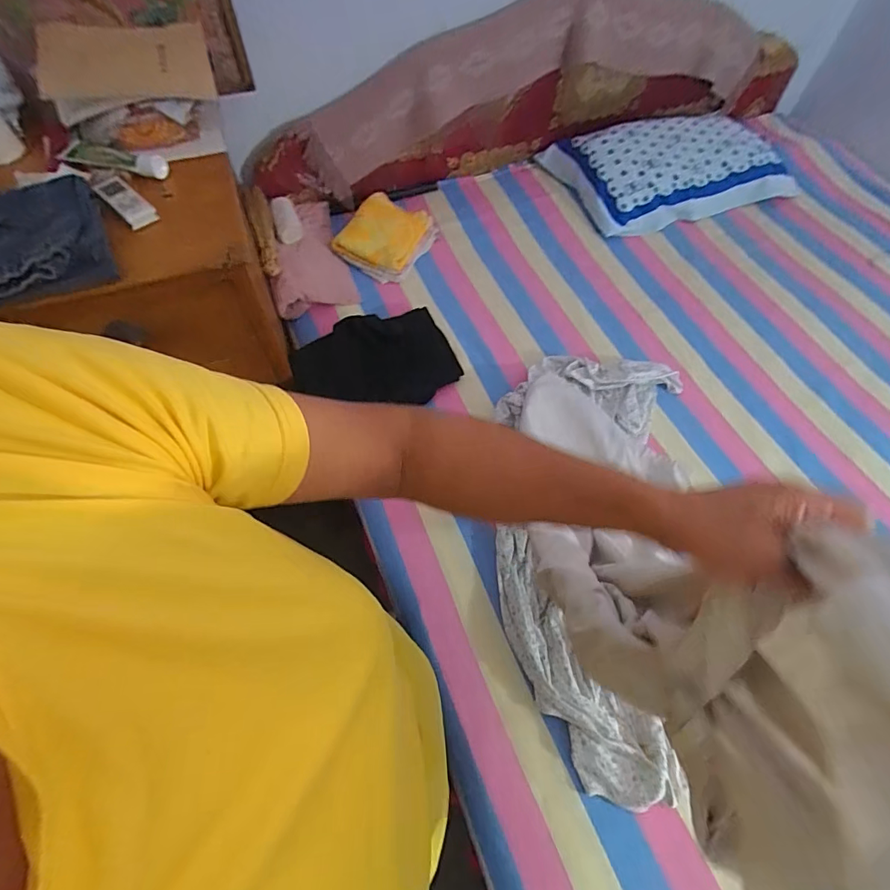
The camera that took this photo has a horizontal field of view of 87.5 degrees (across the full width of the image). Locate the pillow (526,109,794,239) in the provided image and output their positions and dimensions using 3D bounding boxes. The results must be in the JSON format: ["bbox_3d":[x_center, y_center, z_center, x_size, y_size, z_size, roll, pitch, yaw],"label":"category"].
[{"bbox_3d":[0.608,-0.736,1.250,0.645,0.133,0.306,-10,60,-7],"label":"pillow"}]

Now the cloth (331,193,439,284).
[{"bbox_3d":[-0.138,-0.506,1.121,0.187,0.052,0.217,26,68,-4],"label":"cloth"}]

